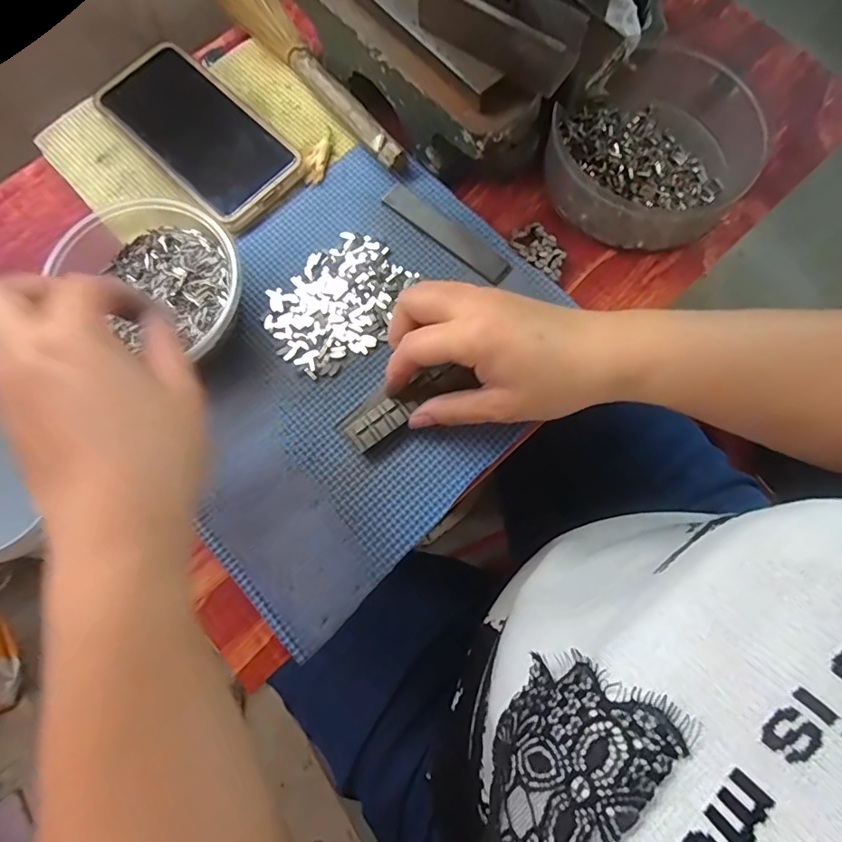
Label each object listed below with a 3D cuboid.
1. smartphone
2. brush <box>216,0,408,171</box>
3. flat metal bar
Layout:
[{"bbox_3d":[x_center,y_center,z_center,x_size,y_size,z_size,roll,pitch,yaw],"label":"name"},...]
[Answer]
[{"bbox_3d":[-0.156,-0.205,0.355,0.149,0.016,0.074,44,82,9],"label":"smartphone"},{"bbox_3d":[-0.088,-0.262,0.375,0.037,0.019,0.227,-34,78,-8],"label":"brush"},{"bbox_3d":[0.018,-0.130,0.349,0.100,0.005,0.022,40,79,9],"label":"flat metal bar"}]

